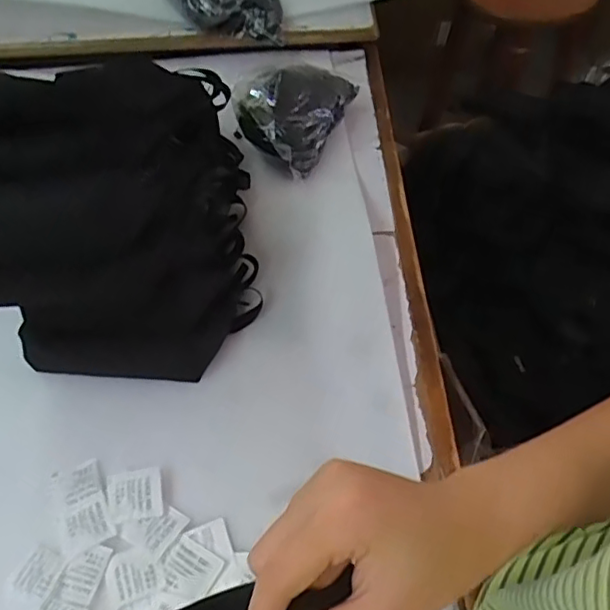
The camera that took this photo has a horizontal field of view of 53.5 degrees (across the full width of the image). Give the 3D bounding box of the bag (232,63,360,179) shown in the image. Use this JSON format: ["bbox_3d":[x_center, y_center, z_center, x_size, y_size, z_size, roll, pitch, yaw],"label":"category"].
[{"bbox_3d":[-0.010,-0.230,0.692,0.096,0.082,0.157,20,57,14],"label":"bag"}]

